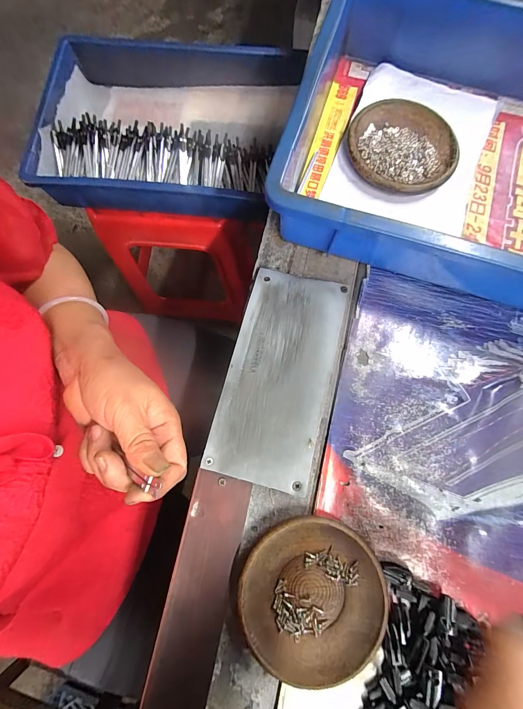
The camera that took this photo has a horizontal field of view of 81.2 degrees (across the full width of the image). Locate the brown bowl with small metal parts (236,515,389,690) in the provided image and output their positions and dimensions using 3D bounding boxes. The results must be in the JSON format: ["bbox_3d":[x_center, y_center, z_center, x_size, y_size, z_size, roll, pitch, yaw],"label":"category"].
[{"bbox_3d":[0.040,0.192,0.246,0.112,0.018,0.110,-2,79,0],"label":"brown bowl with small metal parts"}]

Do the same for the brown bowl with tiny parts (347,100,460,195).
[{"bbox_3d":[0.150,-0.223,0.331,0.111,0.018,0.108,0,79,0],"label":"brown bowl with tiny parts"}]

